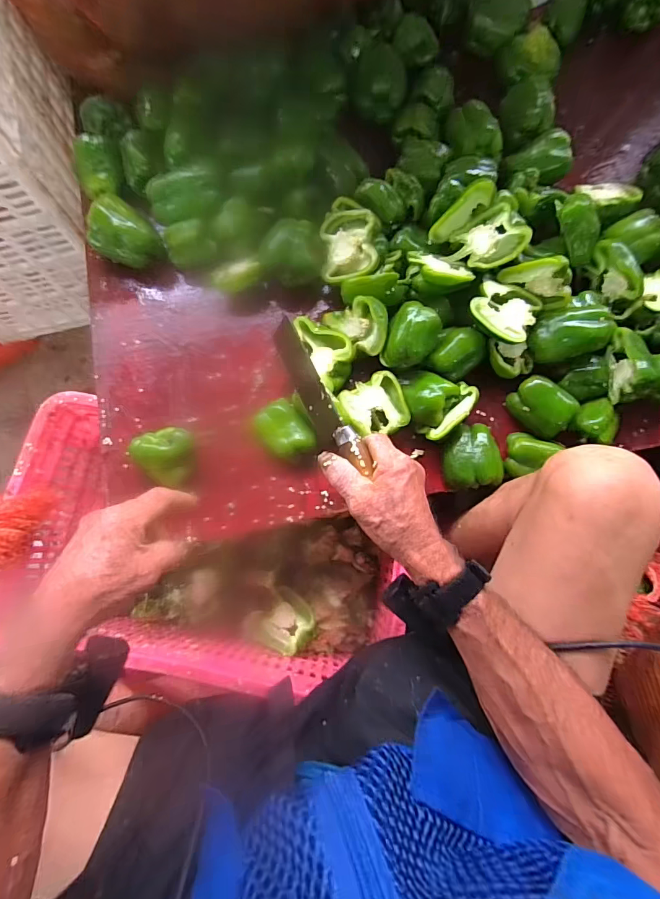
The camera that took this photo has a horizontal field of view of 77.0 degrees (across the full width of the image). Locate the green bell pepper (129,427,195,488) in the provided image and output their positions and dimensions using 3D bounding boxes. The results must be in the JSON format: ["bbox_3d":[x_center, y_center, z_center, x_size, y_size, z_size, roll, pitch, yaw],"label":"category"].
[{"bbox_3d":[-0.207,0.008,0.520,0.064,0.070,0.070,0,78,0],"label":"green bell pepper"}]

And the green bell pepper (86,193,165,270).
[{"bbox_3d":[-0.288,-0.303,0.589,0.096,0.068,0.072,34,80,7],"label":"green bell pepper"}]

